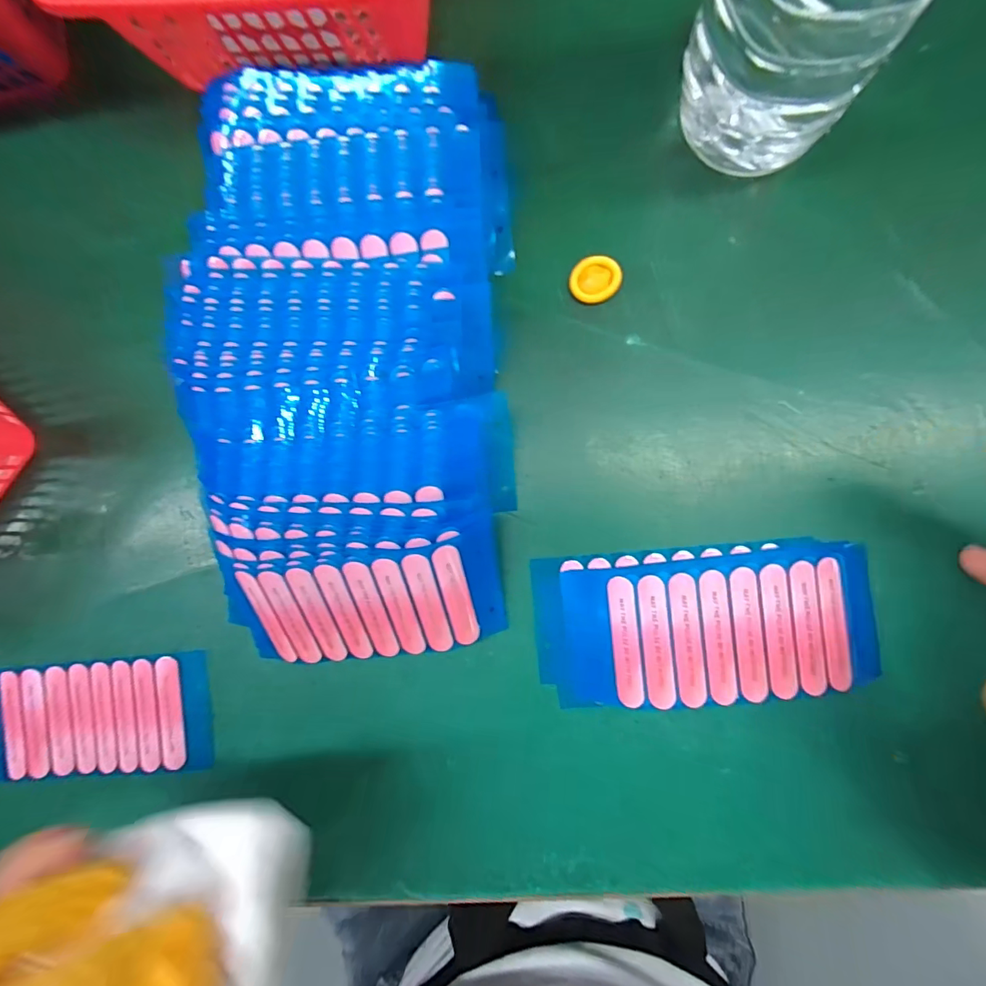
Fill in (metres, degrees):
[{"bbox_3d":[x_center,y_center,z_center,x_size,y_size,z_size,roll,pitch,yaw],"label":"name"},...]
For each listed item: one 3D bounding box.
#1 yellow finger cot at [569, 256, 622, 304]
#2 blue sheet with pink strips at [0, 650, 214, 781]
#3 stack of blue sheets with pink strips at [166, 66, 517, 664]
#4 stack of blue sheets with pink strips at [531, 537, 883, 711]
[{"bbox_3d":[0.045,-0.093,0.201,0.021,0.005,0.019,3,89,5],"label":"yellow finger cot"},{"bbox_3d":[-0.190,0.107,0.218,0.113,0.005,0.053,-6,88,5],"label":"blue sheet with pink strips"},{"bbox_3d":[-0.063,-0.048,0.192,0.137,0.037,0.240,-1,89,5],"label":"stack of blue sheets with pink strips"},{"bbox_3d":[0.086,0.054,0.186,0.135,0.019,0.060,-6,88,5],"label":"stack of blue sheets with pink strips"}]

